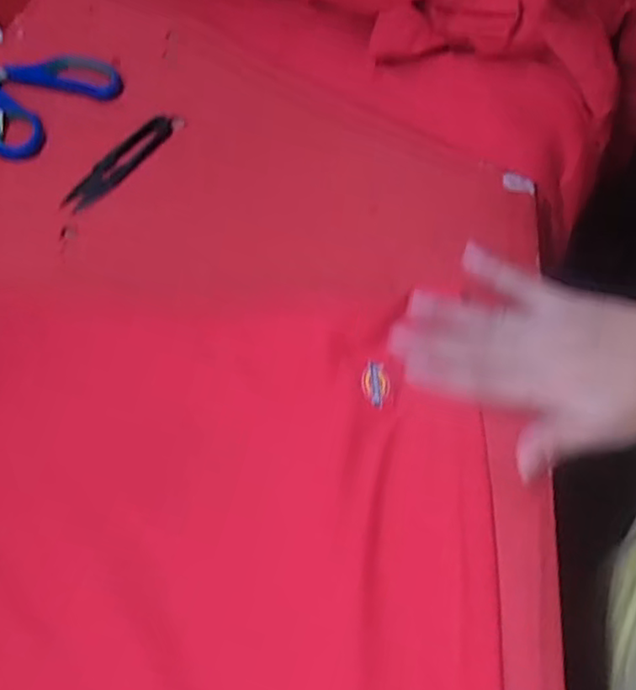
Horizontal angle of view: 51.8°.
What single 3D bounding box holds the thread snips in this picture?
[{"bbox_3d":[-0.143,-0.133,0.474,0.022,0.007,0.101,33,69,21],"label":"thread snips"}]

